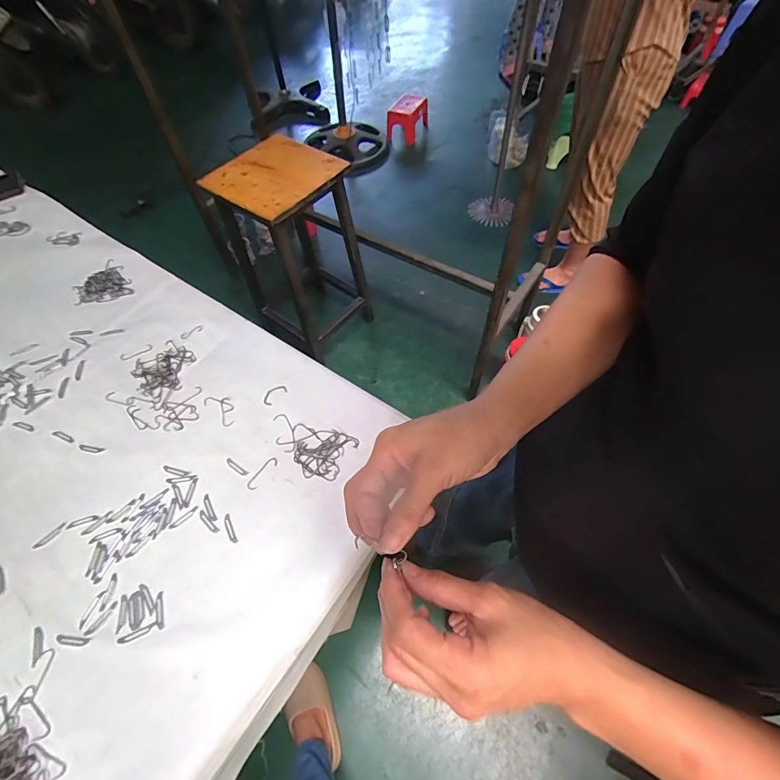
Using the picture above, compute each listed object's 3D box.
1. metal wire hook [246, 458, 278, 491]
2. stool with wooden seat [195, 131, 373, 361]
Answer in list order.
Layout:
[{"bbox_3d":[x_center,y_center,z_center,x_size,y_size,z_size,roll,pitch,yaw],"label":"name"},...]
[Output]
[{"bbox_3d":[-0.145,0.094,0.458,0.013,0.004,0.043,30,63,20],"label":"metal wire hook"},{"bbox_3d":[-0.301,-0.451,1.318,0.321,0.565,0.358,33,65,21],"label":"stool with wooden seat"}]

